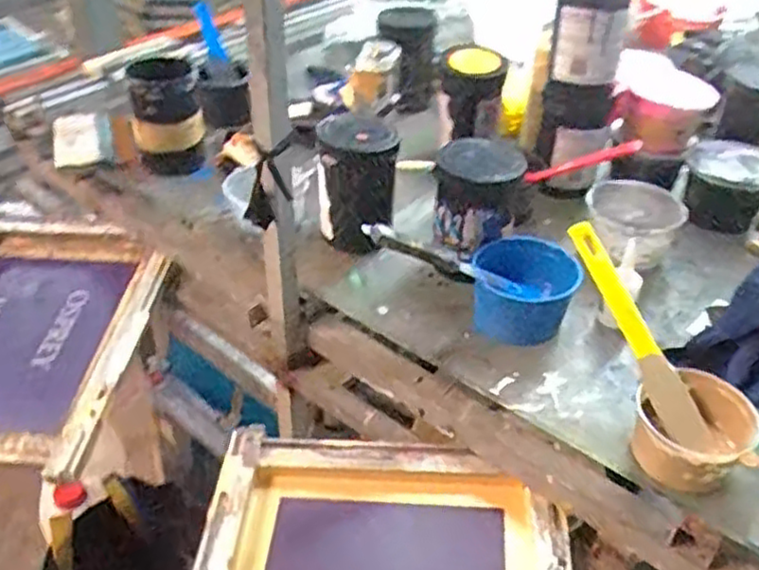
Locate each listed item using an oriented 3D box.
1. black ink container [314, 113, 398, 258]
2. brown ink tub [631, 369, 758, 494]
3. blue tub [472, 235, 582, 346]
[{"bbox_3d":[-0.030,-0.141,1.012,0.105,0.186,0.092,-2,38,-5],"label":"black ink container"},{"bbox_3d":[0.314,0.141,0.732,0.118,0.069,0.108,-22,44,-27],"label":"brown ink tub"},{"bbox_3d":[0.172,0.012,0.899,0.128,0.090,0.126,13,40,14],"label":"blue tub"}]

